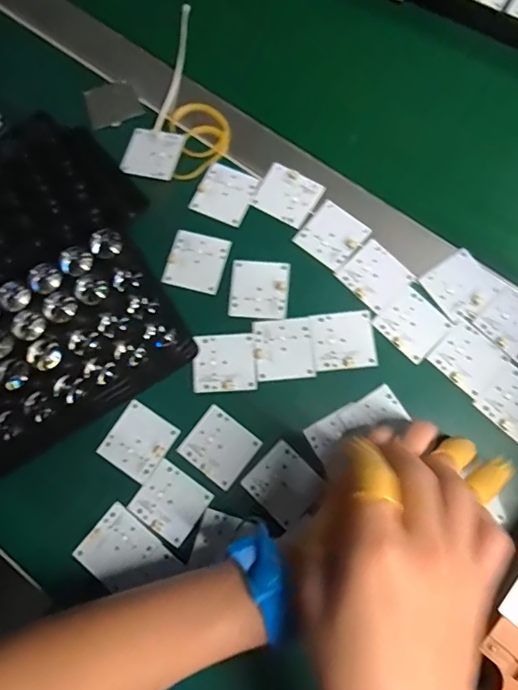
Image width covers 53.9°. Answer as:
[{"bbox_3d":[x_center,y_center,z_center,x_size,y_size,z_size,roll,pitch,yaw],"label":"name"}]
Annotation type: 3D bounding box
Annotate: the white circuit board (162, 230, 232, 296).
[{"bbox_3d":[-0.050,-0.068,0.417,0.046,0.004,0.049,15,77,5],"label":"white circuit board"}]

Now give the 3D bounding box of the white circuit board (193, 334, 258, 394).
[{"bbox_3d":[-0.026,0.014,0.391,0.049,0.004,0.044,-2,76,1],"label":"white circuit board"}]

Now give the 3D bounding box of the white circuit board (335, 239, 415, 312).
[{"bbox_3d":[0.093,-0.056,0.406,0.045,0.004,0.047,-44,79,-8],"label":"white circuit board"}]

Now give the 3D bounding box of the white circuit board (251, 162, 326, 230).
[{"bbox_3d":[0.024,-0.126,0.427,0.049,0.004,0.044,30,79,8],"label":"white circuit board"}]

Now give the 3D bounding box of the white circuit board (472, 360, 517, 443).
[{"bbox_3d":[0.193,0.044,0.380,0.049,0.004,0.045,42,81,10],"label":"white circuit board"}]

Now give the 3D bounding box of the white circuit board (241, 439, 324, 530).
[{"bbox_3d":[0.018,0.101,0.369,0.046,0.004,0.044,44,81,10],"label":"white circuit board"}]

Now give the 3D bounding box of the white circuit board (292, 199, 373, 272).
[{"bbox_3d":[0.060,-0.090,0.416,0.046,0.004,0.048,38,80,10],"label":"white circuit board"}]

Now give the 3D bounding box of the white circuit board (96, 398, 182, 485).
[{"bbox_3d":[-0.090,0.073,0.382,0.045,0.004,0.048,32,79,9],"label":"white circuit board"}]

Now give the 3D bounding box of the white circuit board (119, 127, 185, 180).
[{"bbox_3d":[-0.093,-0.165,0.439,0.050,0.004,0.043,13,77,5],"label":"white circuit board"}]

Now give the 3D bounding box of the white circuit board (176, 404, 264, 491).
[{"bbox_3d":[-0.029,0.076,0.378,0.048,0.004,0.045,36,80,9],"label":"white circuit board"}]

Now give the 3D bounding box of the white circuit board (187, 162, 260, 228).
[{"bbox_3d":[-0.028,-0.128,0.429,0.045,0.004,0.049,25,78,7],"label":"white circuit board"}]

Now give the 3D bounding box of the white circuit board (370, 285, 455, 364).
[{"bbox_3d":[0.120,-0.017,0.396,0.044,0.004,0.047,-44,79,-8],"label":"white circuit board"}]

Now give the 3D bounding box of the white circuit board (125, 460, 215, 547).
[{"bbox_3d":[-0.064,0.114,0.370,0.048,0.004,0.044,34,80,9],"label":"white circuit board"}]

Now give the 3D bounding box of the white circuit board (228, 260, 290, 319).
[{"bbox_3d":[0.001,-0.045,0.408,0.046,0.004,0.047,5,77,3],"label":"white circuit board"}]

